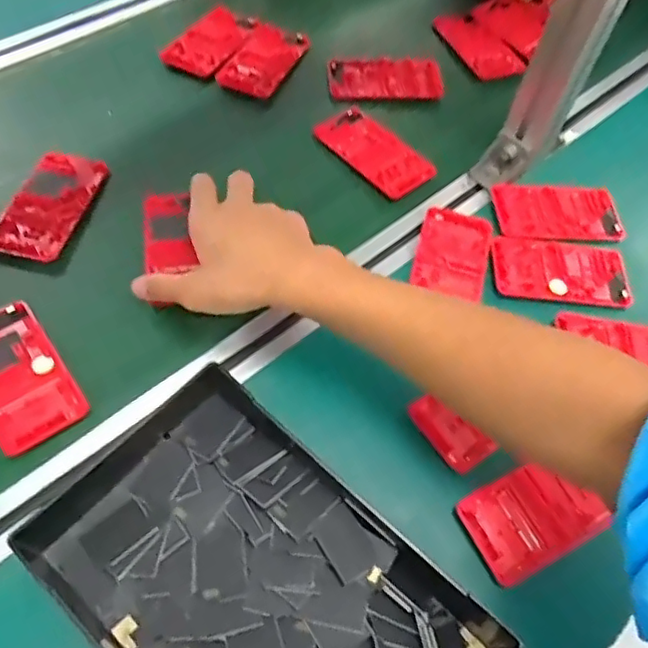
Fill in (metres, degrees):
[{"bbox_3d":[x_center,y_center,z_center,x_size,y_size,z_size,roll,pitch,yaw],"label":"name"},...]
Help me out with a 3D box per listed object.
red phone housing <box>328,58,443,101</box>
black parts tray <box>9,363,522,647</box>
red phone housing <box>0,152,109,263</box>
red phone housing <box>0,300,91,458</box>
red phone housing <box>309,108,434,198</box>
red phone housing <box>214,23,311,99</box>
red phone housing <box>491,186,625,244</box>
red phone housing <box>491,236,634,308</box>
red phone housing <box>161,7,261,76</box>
[{"bbox_3d":[0.067,-0.270,0.661,0.121,0.010,0.065,1,58,-4],"label":"red phone housing"},{"bbox_3d":[-0.036,0.163,0.371,0.270,0.038,0.166,38,62,17],"label":"black parts tray"},{"bbox_3d":[-0.241,-0.104,0.534,0.064,0.009,0.120,11,58,2],"label":"red phone housing"},{"bbox_3d":[-0.228,0.035,0.448,0.062,0.011,0.123,-31,66,-22],"label":"red phone housing"},{"bbox_3d":[0.050,-0.175,0.603,0.065,0.009,0.125,-37,68,-24],"label":"red phone housing"},{"bbox_3d":[-0.065,-0.287,0.659,0.066,0.011,0.119,21,59,8],"label":"red phone housing"},{"bbox_3d":[0.221,-0.106,0.571,0.117,0.006,0.065,-3,58,-7],"label":"red phone housing"},{"bbox_3d":[0.210,-0.048,0.539,0.120,0.013,0.063,5,58,-2],"label":"red phone housing"},{"bbox_3d":[-0.124,-0.318,0.672,0.066,0.006,0.117,23,59,9],"label":"red phone housing"}]

